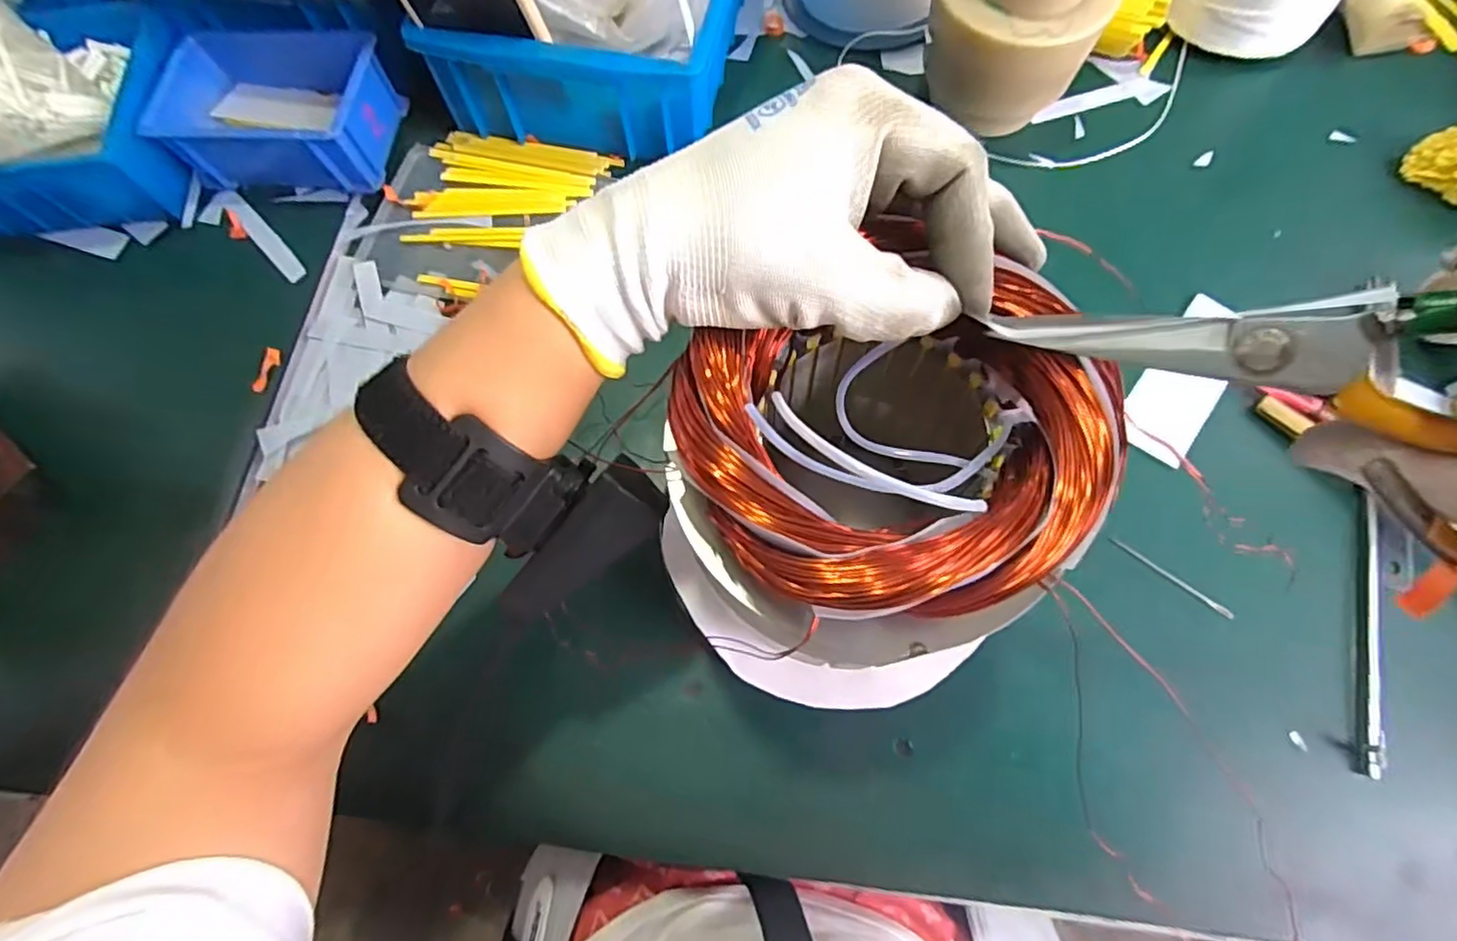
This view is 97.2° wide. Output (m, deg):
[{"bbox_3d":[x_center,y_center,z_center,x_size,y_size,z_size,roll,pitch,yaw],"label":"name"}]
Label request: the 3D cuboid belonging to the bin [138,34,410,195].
[{"bbox_3d":[-0.312,-0.255,0.452,0.149,0.059,0.111,7,72,4],"label":"bin"}]

